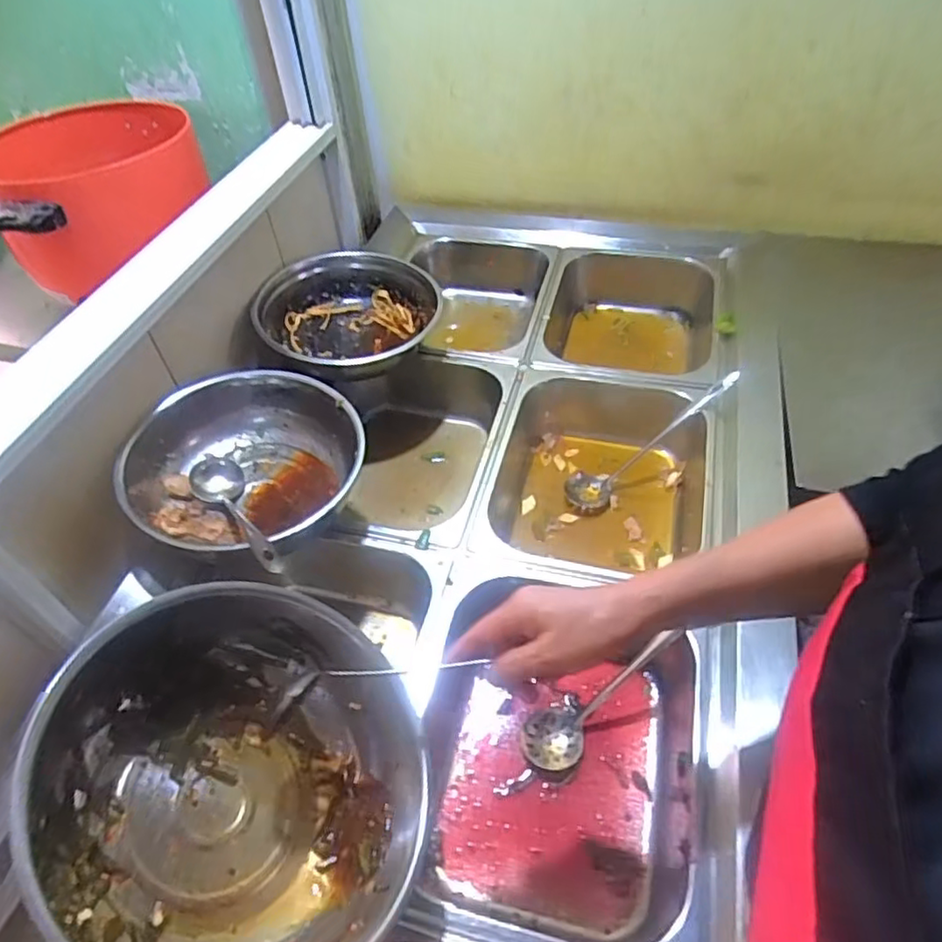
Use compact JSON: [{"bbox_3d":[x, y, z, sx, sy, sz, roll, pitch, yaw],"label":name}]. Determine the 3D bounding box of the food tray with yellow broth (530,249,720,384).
[{"bbox_3d":[0.252,-0.199,1.044,0.272,0.154,0.310,10,49,12],"label":"food tray with yellow broth"}]

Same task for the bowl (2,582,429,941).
[{"bbox_3d":[-0.163,0.214,0.457,0.259,0.110,0.266,11,48,-32],"label":"bowl"}]

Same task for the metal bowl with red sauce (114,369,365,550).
[{"bbox_3d":[-0.246,0.000,0.727,0.247,0.115,0.229,-2,48,2],"label":"metal bowl with red sauce"}]

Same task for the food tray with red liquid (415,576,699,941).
[{"bbox_3d":[0.081,0.268,0.613,0.252,0.106,0.270,8,49,11],"label":"food tray with red liquid"}]

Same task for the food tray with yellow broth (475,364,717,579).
[{"bbox_3d":[0.163,0.025,0.831,0.275,0.115,0.324,11,49,14],"label":"food tray with yellow broth"}]

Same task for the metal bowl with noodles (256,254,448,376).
[{"bbox_3d":[-0.175,-0.216,0.928,0.239,0.097,0.243,-2,48,2],"label":"metal bowl with noodles"}]

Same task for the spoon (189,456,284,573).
[{"bbox_3d":[-0.246,0.050,0.691,0.057,0.052,0.259,-29,35,-21],"label":"spoon"}]

